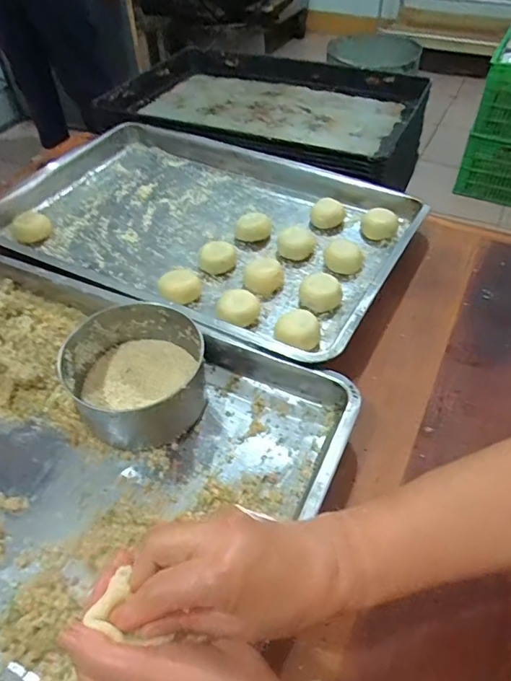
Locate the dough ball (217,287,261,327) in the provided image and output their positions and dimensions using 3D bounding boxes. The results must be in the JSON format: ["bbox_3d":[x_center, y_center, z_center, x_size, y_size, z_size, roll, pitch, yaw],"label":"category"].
[{"bbox_3d":[-0.021,-0.037,0.609,0.051,0.033,0.045,2,49,3],"label":"dough ball"}]

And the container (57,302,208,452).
[{"bbox_3d":[-0.125,0.033,0.523,0.136,0.072,0.133,-1,47,1],"label":"container"}]

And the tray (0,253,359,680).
[{"bbox_3d":[-0.240,0.089,0.488,0.600,0.048,0.391,21,51,16],"label":"tray"}]

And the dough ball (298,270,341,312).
[{"bbox_3d":[0.084,-0.061,0.630,0.054,0.034,0.044,10,50,9],"label":"dough ball"}]

